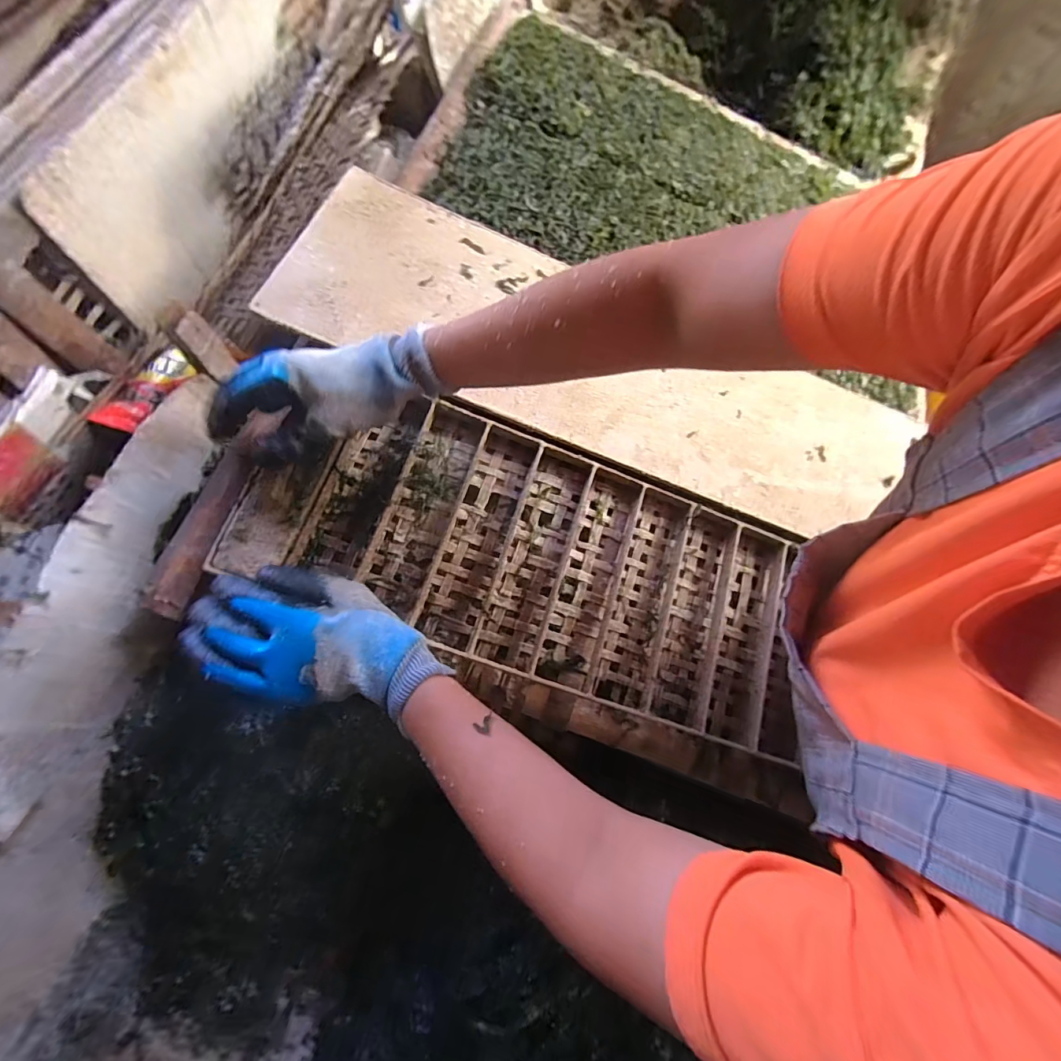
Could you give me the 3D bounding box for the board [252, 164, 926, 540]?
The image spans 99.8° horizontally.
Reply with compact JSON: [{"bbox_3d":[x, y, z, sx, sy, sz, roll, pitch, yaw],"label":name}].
[{"bbox_3d":[0.104,-0.187,0.510,0.720,0.017,0.232,21,69,-6],"label":"board"}]

